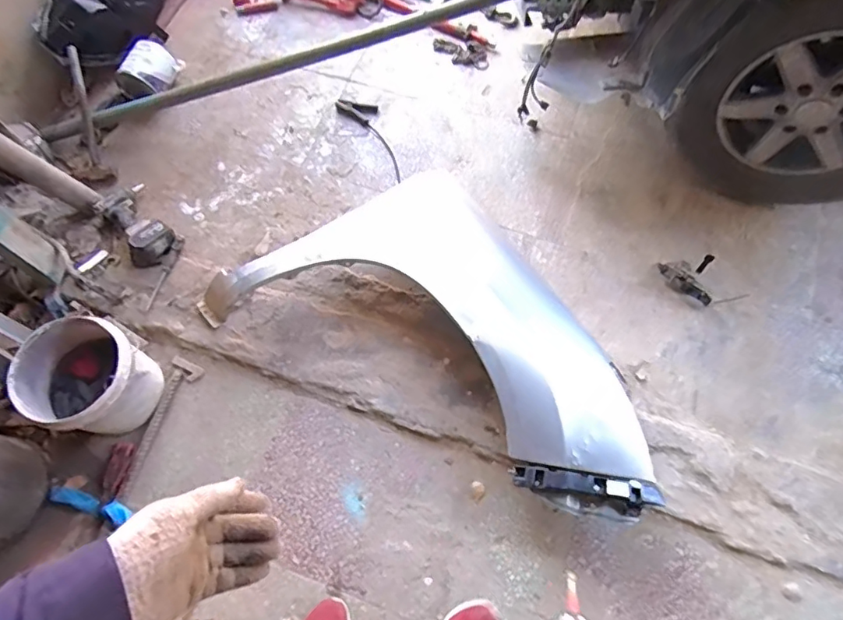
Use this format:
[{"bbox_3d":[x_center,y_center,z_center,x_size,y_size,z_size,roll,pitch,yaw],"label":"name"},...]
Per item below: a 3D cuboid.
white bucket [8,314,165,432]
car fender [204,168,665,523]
[{"bbox_3d":[-0.827,0.181,1.344,0.268,0.241,0.253,0,67,1],"label":"white bucket"},{"bbox_3d":[0.105,-0.025,1.446,1.178,0.168,0.690,27,70,12],"label":"car fender"}]

